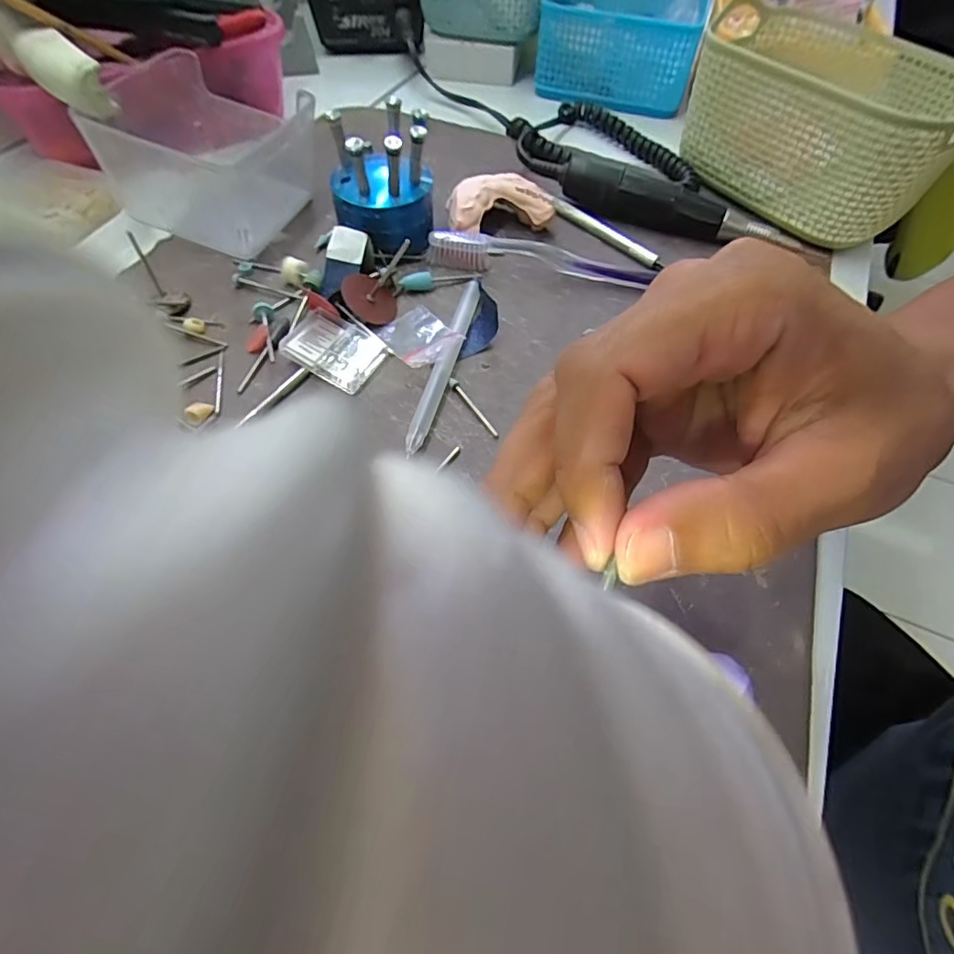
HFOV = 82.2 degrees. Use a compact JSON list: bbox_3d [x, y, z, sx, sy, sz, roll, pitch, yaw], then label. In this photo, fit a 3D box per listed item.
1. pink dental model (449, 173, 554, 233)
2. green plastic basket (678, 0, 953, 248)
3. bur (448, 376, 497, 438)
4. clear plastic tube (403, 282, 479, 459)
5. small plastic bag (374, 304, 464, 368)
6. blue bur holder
[{"bbox_3d":[0.013,-0.170,0.343,0.067,0.024,0.033,-18,59,-15],"label":"pink dental model"},{"bbox_3d":[0.229,-0.240,0.370,0.127,0.081,0.164,-34,64,-23],"label":"green plastic basket"},{"bbox_3d":[-0.002,-0.034,0.269,0.005,0.004,0.041,-28,64,-19],"label":"bur"},{"bbox_3d":[-0.016,-0.061,0.279,0.012,0.013,0.119,13,59,4],"label":"clear plastic tube"},{"bbox_3d":[-0.030,-0.075,0.286,0.033,0.014,0.046,-31,63,-21],"label":"small plastic bag"},{"bbox_3d":[-0.053,-0.168,0.314,0.058,0.067,0.053,-5,56,-6],"label":"blue bur holder"}]

